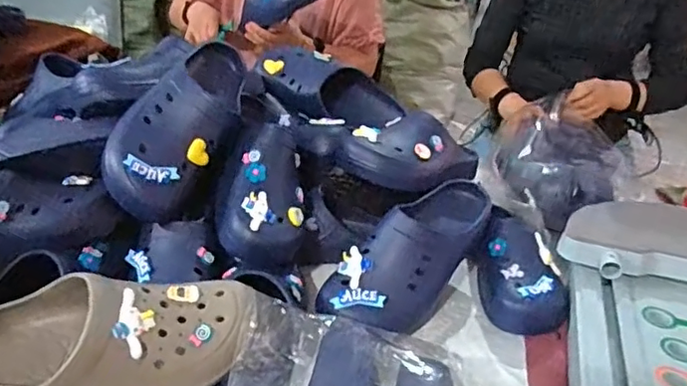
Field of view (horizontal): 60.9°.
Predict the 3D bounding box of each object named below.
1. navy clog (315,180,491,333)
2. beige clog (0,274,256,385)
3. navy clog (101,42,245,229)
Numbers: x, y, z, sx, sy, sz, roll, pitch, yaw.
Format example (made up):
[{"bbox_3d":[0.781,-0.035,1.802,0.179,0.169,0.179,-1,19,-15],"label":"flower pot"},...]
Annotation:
[{"bbox_3d":[0.092,0.087,0.757,0.274,0.132,0.099,-21,39,-38],"label":"navy clog"},{"bbox_3d":[-0.227,0.132,0.547,0.277,0.088,0.106,-4,31,-16],"label":"beige clog"},{"bbox_3d":[-0.199,-0.090,0.777,0.117,0.120,0.286,12,54,11],"label":"navy clog"}]

